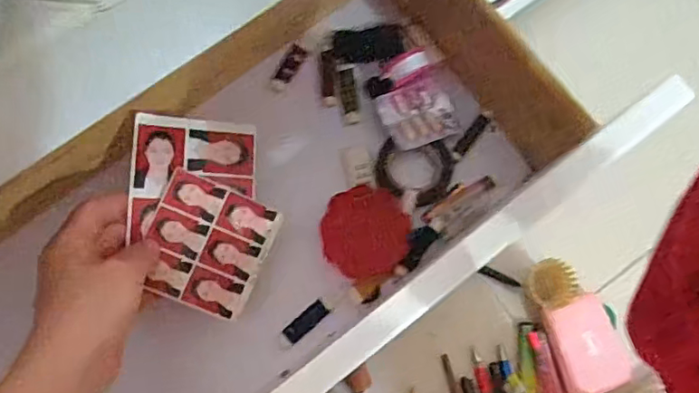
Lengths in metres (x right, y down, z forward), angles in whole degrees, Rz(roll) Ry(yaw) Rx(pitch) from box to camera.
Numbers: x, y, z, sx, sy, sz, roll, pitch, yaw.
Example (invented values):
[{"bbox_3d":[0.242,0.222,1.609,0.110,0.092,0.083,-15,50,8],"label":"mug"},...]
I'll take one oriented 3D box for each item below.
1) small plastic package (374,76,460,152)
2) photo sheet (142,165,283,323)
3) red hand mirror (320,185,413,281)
[{"bbox_3d":[0.058,-0.070,0.479,0.060,0.008,0.055,-24,75,-14],"label":"small plastic package"},{"bbox_3d":[-0.102,0.035,0.413,0.081,0.005,0.087,24,84,-12],"label":"photo sheet"},{"bbox_3d":[0.013,0.028,0.455,0.070,0.015,0.070,2,96,18],"label":"red hand mirror"}]

